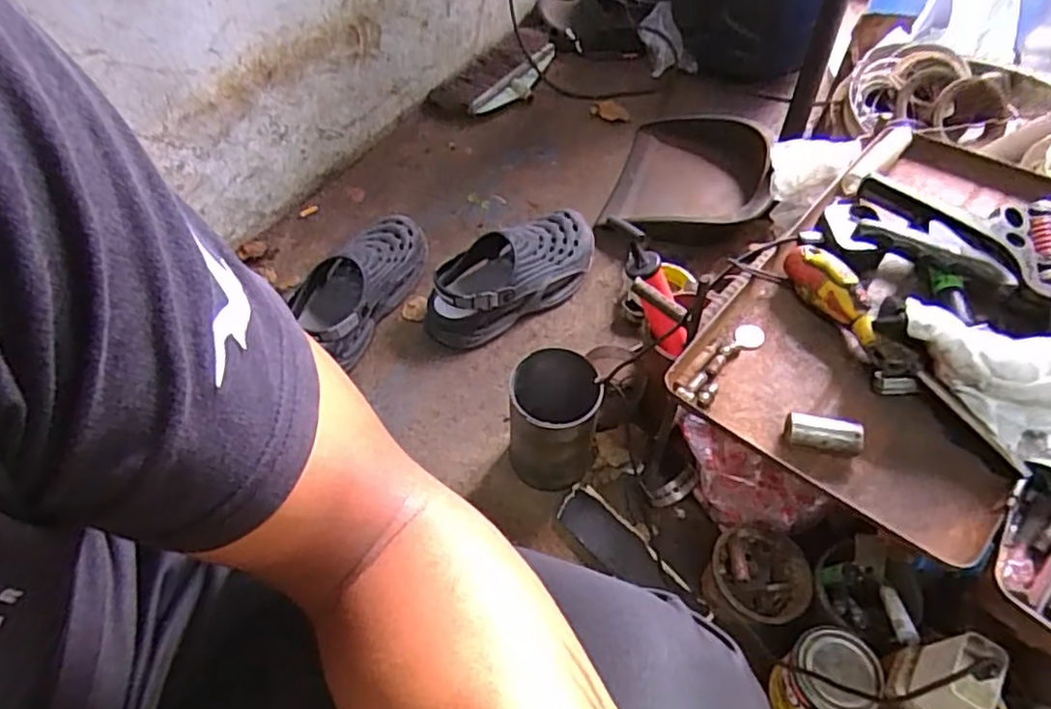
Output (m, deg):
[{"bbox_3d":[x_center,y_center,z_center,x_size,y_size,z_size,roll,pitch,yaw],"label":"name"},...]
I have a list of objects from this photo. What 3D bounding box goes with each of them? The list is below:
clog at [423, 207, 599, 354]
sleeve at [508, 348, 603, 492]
[{"bbox_3d":[-0.016,-0.112,0.937,0.267,0.094,0.112,-26,58,-15],"label":"clog"},{"bbox_3d":[0.034,0.078,0.753,0.092,0.170,0.094,1,55,3],"label":"sleeve"}]

